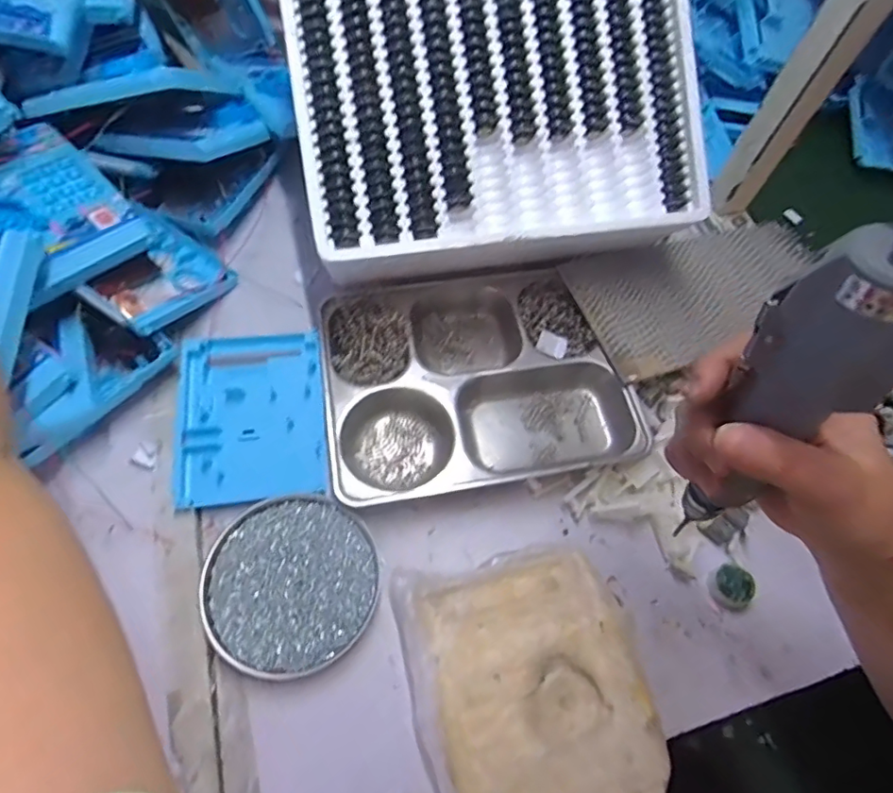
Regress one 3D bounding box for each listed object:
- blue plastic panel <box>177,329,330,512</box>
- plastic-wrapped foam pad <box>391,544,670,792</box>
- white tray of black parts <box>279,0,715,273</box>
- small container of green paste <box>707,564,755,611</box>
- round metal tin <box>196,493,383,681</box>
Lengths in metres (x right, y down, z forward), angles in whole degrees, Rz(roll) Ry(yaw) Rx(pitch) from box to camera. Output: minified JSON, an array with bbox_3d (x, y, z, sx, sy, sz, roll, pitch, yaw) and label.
[{"bbox_3d":[-0.174,0.013,0.486,0.128,0.018,0.159,-7,64,-7],"label":"blue plastic panel"},{"bbox_3d":[0.064,0.220,0.403,0.173,0.039,0.192,-10,65,-8],"label":"plastic-wrapped foam pad"},{"bbox_3d":[0.048,-0.262,0.461,0.341,0.026,0.277,-8,93,-8],"label":"white tray of black parts"},{"bbox_3d":[0.243,0.161,0.456,0.034,0.017,0.035,1,63,-3],"label":"small container of green paste"},{"bbox_3d":[-0.123,0.148,0.434,0.132,0.017,0.133,1,63,-3],"label":"round metal tin"}]

